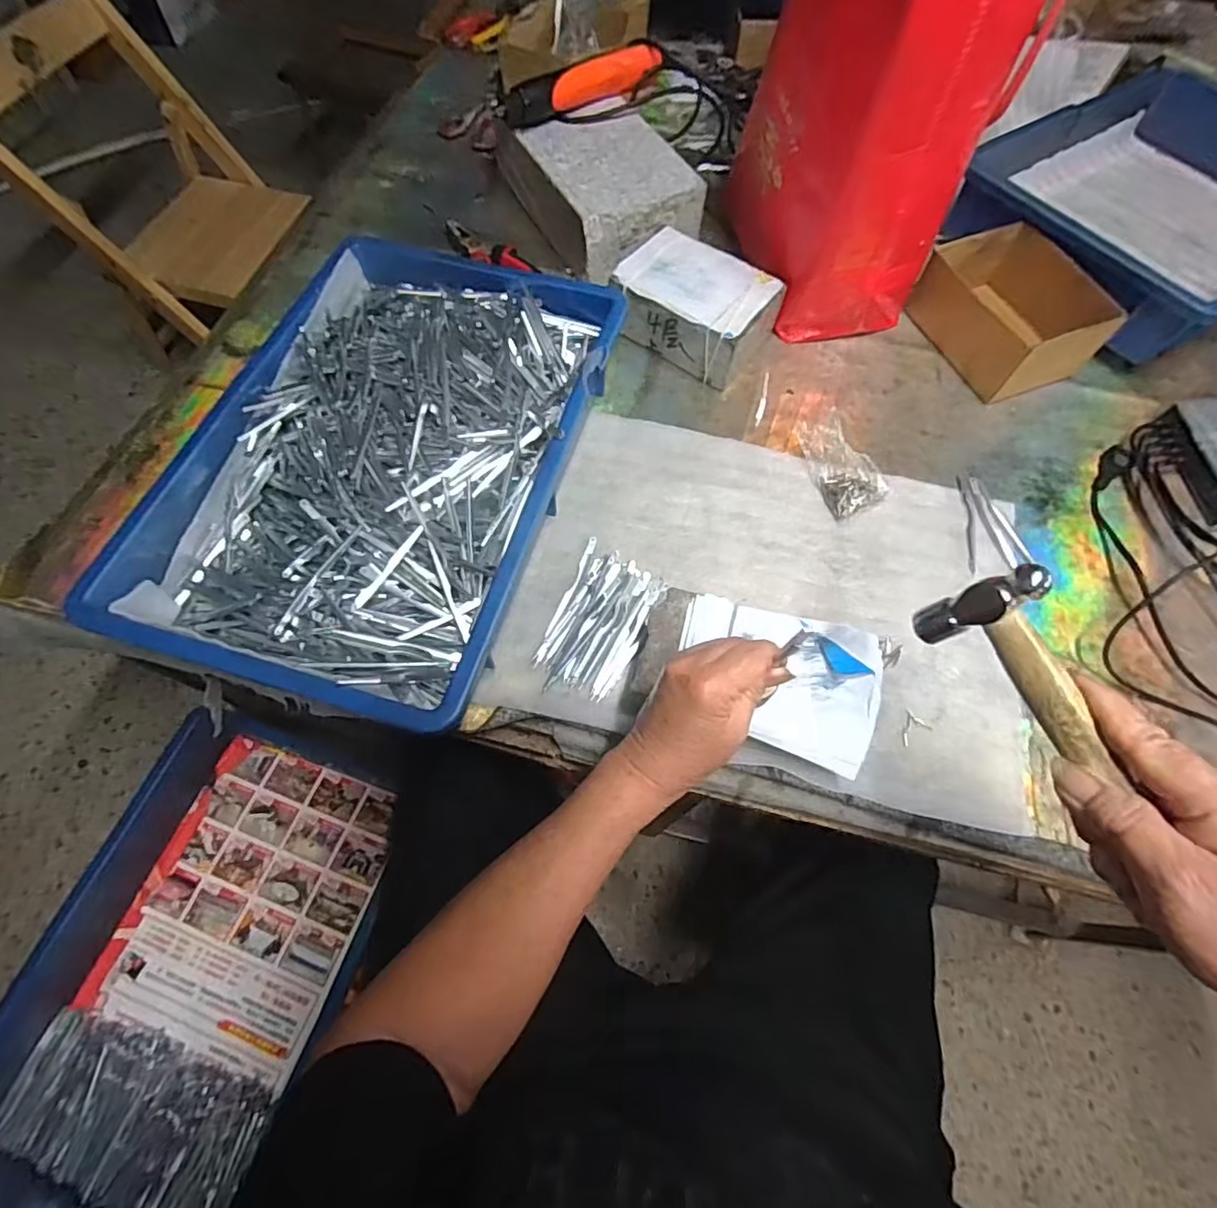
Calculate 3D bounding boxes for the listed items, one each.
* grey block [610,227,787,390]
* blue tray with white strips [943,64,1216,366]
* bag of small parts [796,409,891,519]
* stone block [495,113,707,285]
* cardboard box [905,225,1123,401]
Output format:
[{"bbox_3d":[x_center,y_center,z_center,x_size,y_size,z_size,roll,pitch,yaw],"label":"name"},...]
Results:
[{"bbox_3d":[0.088,-0.305,0.605,0.148,0.070,0.108,33,68,13],"label":"grey block"},{"bbox_3d":[0.610,-0.450,0.658,0.401,0.074,0.305,-33,70,-15],"label":"blue tray with white strips"},{"bbox_3d":[0.218,-0.133,0.536,0.058,0.039,0.096,-18,66,-10],"label":"bag of small parts"},{"bbox_3d":[-0.009,-0.471,0.663,0.142,0.078,0.235,-27,68,-13],"label":"stone block"},{"bbox_3d":[0.407,-0.296,0.599,0.122,0.076,0.160,-24,68,-12],"label":"cardboard box"}]

